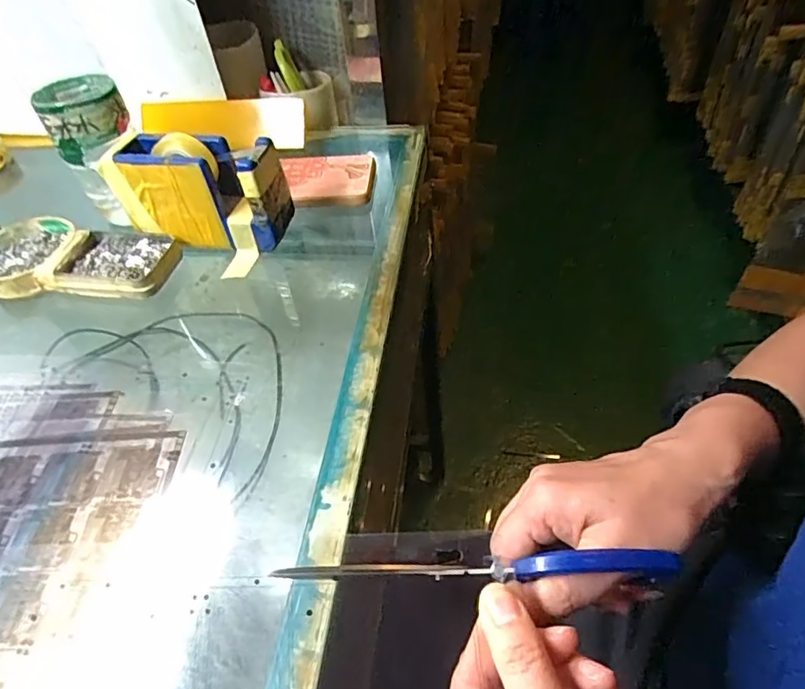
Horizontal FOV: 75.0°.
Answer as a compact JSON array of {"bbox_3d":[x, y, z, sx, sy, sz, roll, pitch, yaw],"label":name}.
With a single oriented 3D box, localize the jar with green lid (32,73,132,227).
[{"bbox_3d":[-0.259,-0.173,0.457,0.064,0.101,0.062,-10,48,-3],"label":"jar with green lid"}]

